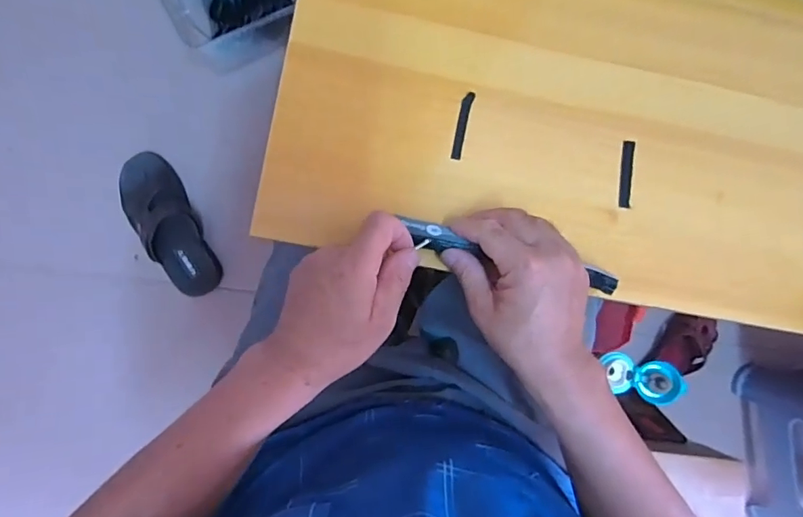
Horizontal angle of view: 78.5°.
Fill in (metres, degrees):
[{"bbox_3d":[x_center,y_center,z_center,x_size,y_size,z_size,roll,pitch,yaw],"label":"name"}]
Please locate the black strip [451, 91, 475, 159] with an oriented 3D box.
[{"bbox_3d":[0.053,-0.116,0.428,0.010,0.004,0.061,14,84,-5],"label":"black strip"}]

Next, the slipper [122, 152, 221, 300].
[{"bbox_3d":[-0.401,-0.060,0.843,0.096,0.057,0.258,-31,90,-8],"label":"slipper"}]

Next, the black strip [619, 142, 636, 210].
[{"bbox_3d":[0.202,-0.075,0.439,0.012,0.006,0.059,5,85,-6],"label":"black strip"}]

